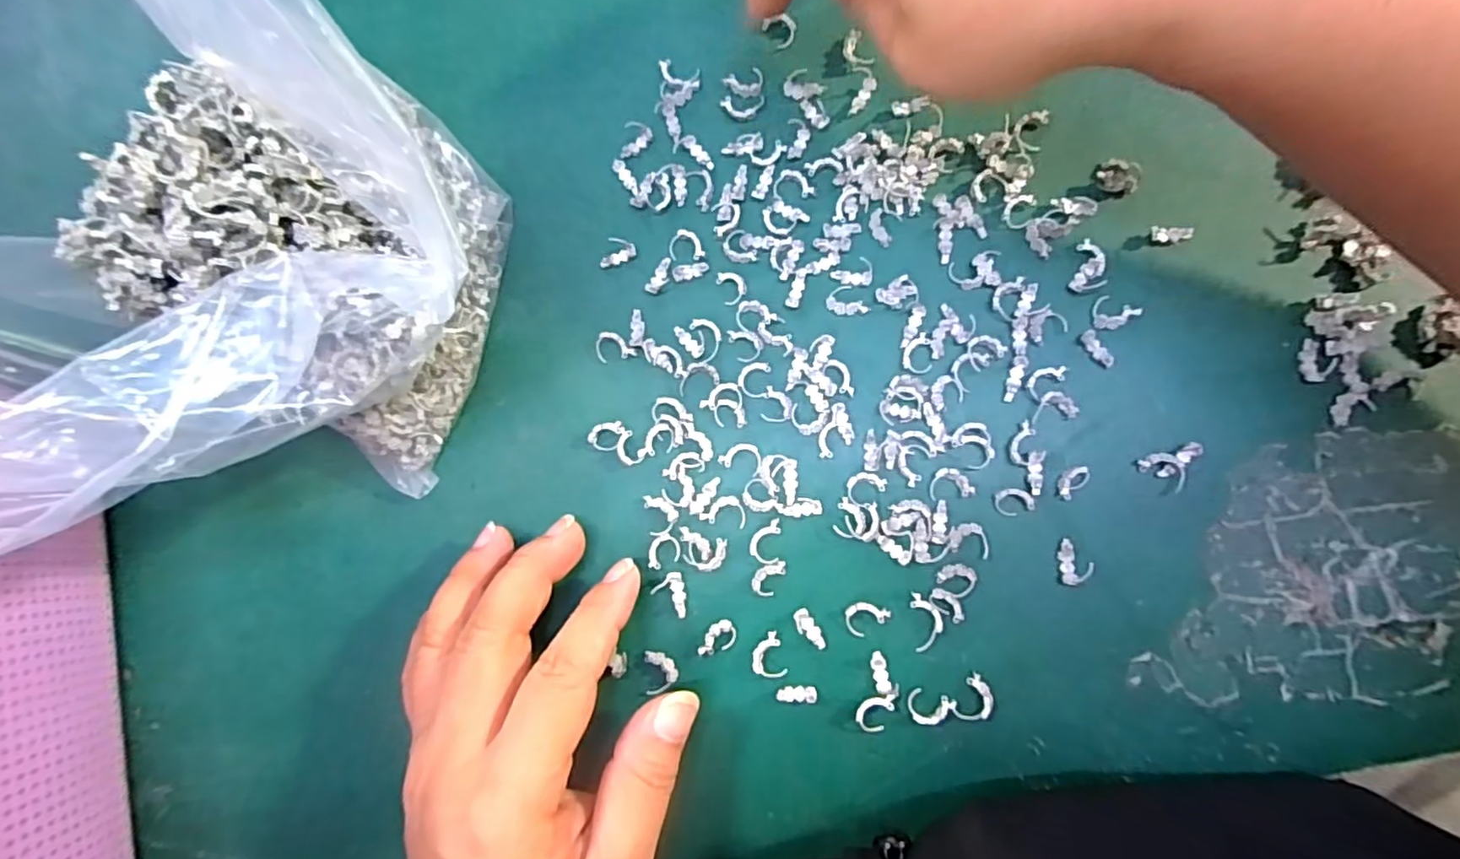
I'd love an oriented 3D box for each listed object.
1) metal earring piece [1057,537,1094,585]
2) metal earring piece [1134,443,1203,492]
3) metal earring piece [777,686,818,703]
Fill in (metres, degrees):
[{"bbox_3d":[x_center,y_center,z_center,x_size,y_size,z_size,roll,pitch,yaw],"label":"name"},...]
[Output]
[{"bbox_3d":[0.114,0.044,0.213,0.009,0.005,0.015,-7,83,5],"label":"metal earring piece"},{"bbox_3d":[0.148,0.013,0.213,0.019,0.005,0.014,-18,83,4],"label":"metal earring piece"},{"bbox_3d":[0.023,0.090,0.217,0.013,0.004,0.005,-1,84,6],"label":"metal earring piece"}]

